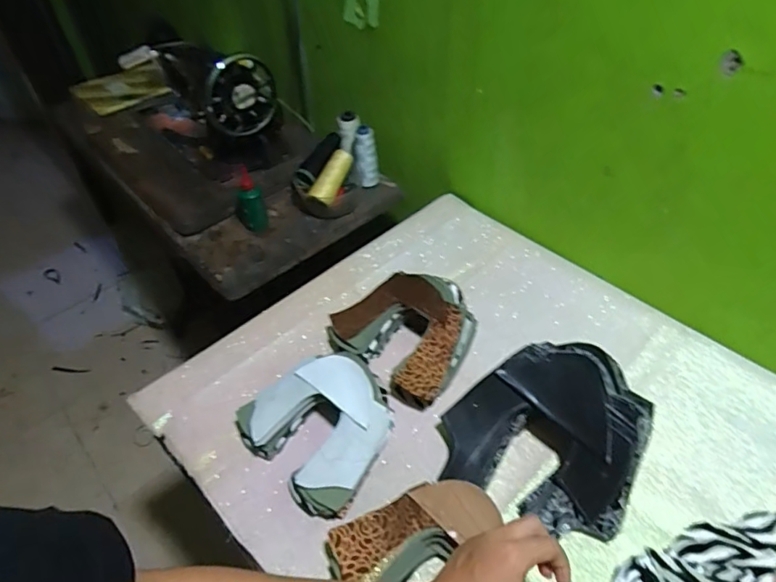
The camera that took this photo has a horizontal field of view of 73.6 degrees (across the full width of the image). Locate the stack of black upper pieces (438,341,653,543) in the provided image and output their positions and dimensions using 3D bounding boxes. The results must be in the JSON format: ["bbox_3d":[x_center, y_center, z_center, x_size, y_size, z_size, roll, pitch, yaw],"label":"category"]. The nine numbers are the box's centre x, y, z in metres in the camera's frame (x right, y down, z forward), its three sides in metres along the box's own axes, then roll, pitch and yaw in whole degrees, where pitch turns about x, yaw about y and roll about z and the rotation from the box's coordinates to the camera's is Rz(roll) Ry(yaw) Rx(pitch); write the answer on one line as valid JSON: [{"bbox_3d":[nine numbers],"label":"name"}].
[{"bbox_3d":[0.176,0.146,0.578,0.203,0.092,0.218,22,51,22],"label":"stack of black upper pieces"}]

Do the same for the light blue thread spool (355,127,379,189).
[{"bbox_3d":[-0.038,-0.238,0.949,0.035,0.119,0.037,0,46,4],"label":"light blue thread spool"}]

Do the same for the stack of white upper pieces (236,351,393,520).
[{"bbox_3d":[-0.069,0.158,0.596,0.171,0.070,0.162,-26,50,-20],"label":"stack of white upper pieces"}]

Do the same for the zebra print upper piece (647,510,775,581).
[{"bbox_3d":[0.339,0.266,0.504,0.151,0.014,0.083,-19,48,-14],"label":"zebra print upper piece"}]

